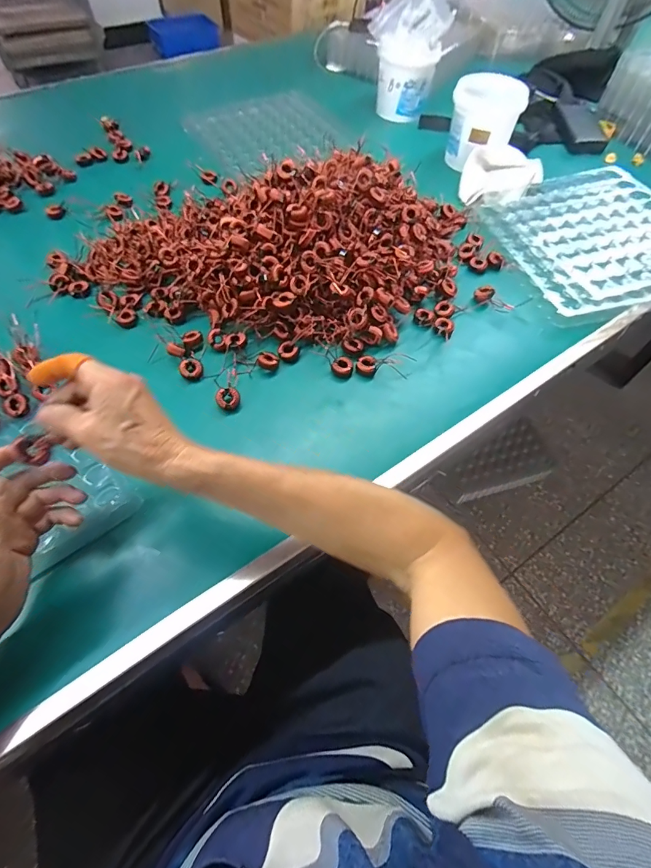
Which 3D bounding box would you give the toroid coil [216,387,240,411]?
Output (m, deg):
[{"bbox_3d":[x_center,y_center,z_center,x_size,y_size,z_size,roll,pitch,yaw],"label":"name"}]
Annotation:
[{"bbox_3d":[-0.114,-0.042,0.490,0.027,0.012,0.026,3,79,-13],"label":"toroid coil"}]

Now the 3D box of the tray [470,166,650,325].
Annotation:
[{"bbox_3d":[0.440,-0.319,0.674,0.333,0.027,0.313,-15,60,-11],"label":"tray"}]

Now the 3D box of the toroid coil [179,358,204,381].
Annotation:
[{"bbox_3d":[-0.166,-0.080,0.516,0.027,0.012,0.028,1,58,-1],"label":"toroid coil"}]

